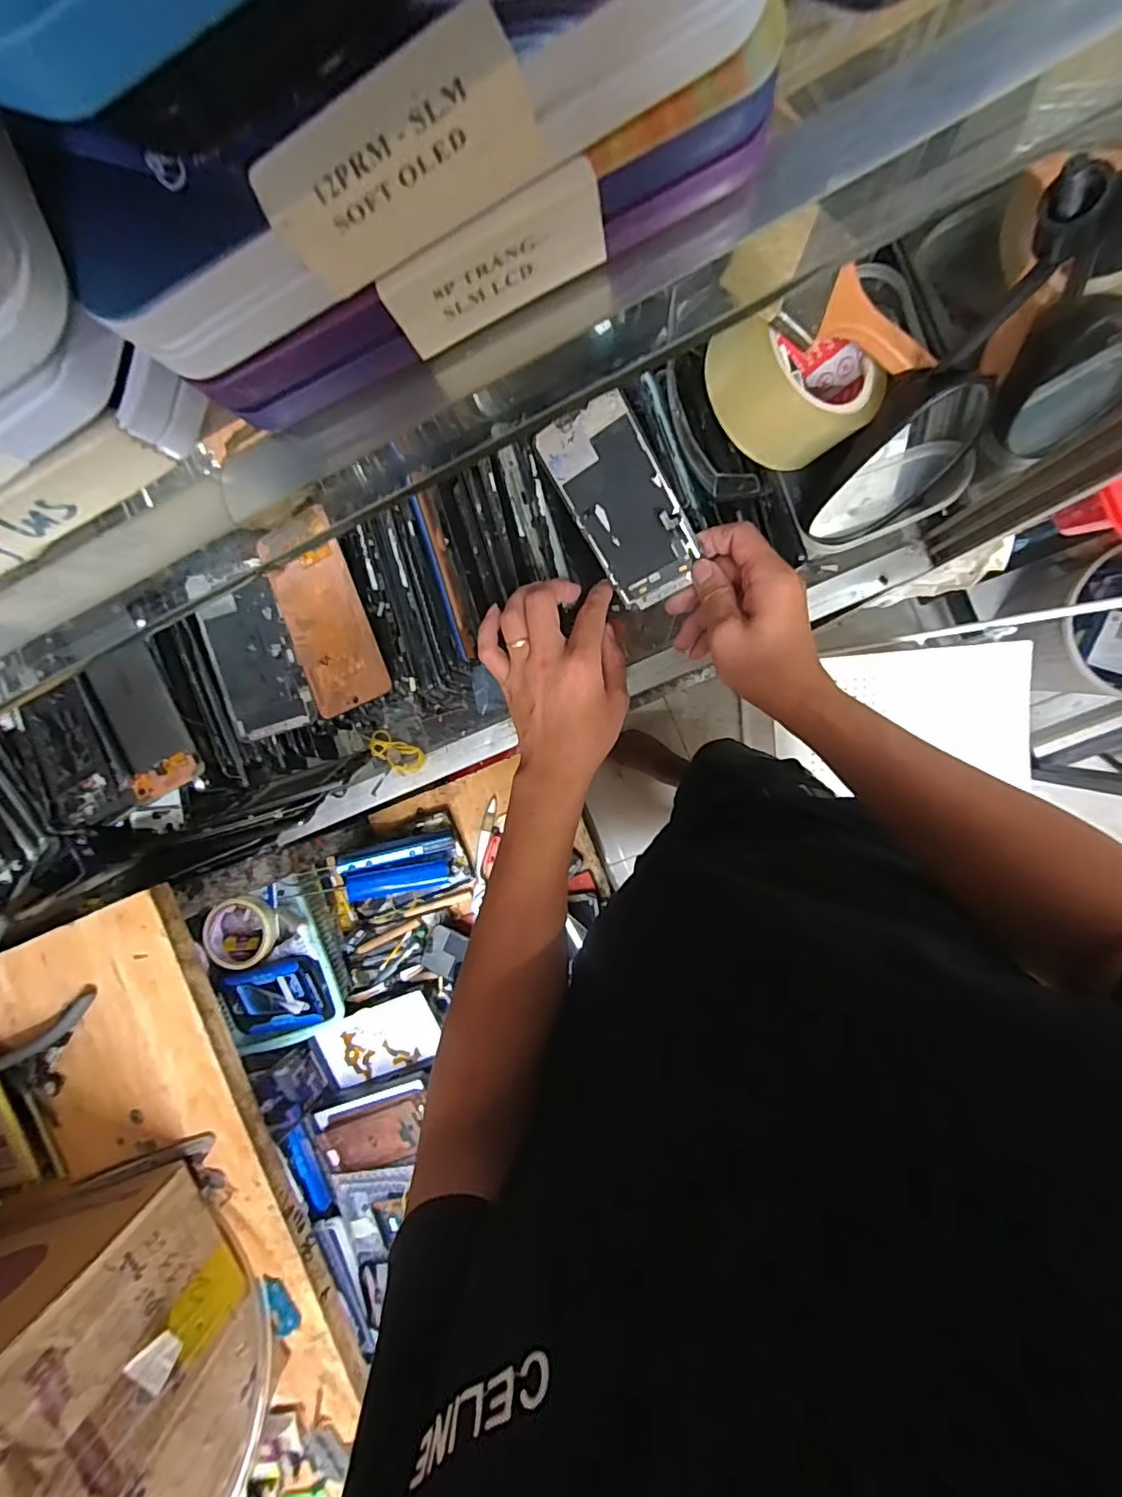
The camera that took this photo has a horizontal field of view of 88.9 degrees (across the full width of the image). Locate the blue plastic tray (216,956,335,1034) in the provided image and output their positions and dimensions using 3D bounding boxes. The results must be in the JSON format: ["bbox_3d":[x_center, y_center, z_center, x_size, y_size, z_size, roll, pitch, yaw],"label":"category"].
[{"bbox_3d":[-0.385,0.338,0.777,0.157,0.020,0.095,-16,91,10],"label":"blue plastic tray"}]

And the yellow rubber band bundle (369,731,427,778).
[{"bbox_3d":[-0.160,0.006,0.552,0.056,0.015,0.032,32,98,6],"label":"yellow rubber band bundle"}]

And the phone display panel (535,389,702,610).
[{"bbox_3d":[0.044,-0.169,0.405,0.066,0.006,0.137,-22,115,27],"label":"phone display panel"}]

